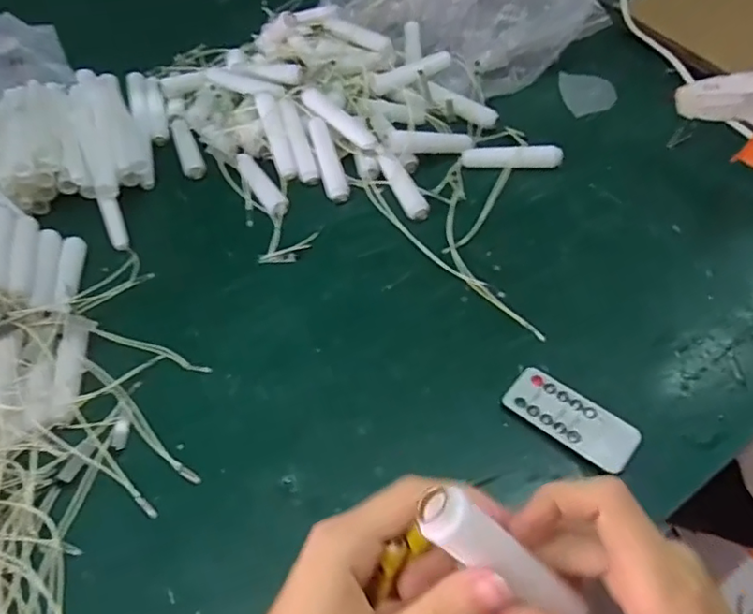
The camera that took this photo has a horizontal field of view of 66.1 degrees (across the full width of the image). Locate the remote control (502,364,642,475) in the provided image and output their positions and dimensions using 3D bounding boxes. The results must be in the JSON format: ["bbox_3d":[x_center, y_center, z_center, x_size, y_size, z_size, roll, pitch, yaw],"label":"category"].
[{"bbox_3d":[0.128,0.072,0.381,0.084,0.011,0.037,32,62,26],"label":"remote control"}]

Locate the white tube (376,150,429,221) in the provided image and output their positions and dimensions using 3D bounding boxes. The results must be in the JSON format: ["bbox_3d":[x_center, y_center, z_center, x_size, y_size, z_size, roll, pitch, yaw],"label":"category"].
[{"bbox_3d":[0.024,-0.110,0.524,0.020,0.019,0.078,-20,54,-10],"label":"white tube"}]

